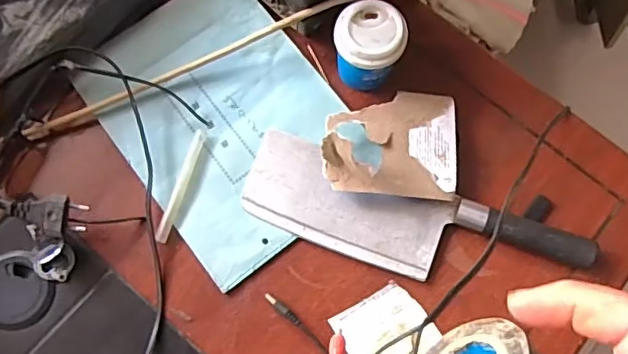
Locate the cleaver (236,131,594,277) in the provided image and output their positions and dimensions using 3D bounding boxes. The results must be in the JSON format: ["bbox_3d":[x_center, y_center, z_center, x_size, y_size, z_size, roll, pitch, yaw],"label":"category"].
[{"bbox_3d":[0.087,0.041,0.488,0.296,0.021,0.086,19,76,4],"label":"cleaver"}]

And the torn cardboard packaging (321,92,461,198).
[{"bbox_3d":[0.068,-0.035,0.482,0.115,0.037,0.096,4,75,0],"label":"torn cardboard packaging"}]

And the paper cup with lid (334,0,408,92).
[{"bbox_3d":[0.047,-0.111,0.497,0.058,0.072,0.055,0,75,-1],"label":"paper cup with lid"}]

